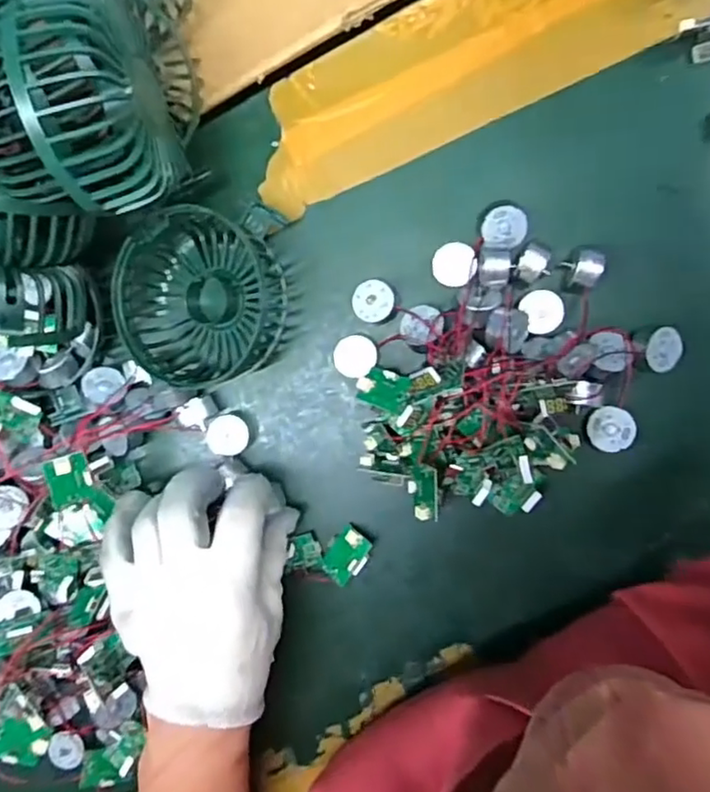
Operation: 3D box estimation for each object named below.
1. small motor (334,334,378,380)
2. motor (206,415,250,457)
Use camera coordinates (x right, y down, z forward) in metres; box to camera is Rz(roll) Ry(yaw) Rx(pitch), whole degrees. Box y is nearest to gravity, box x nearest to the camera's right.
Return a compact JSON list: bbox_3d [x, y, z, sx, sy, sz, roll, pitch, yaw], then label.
[{"bbox_3d":[0.001,-0.022,0.344,0.023,0.015,0.022,1,96,5],"label":"small motor"},{"bbox_3d":[-0.072,0.022,0.356,0.023,0.010,0.022,1,96,5],"label":"motor"}]

